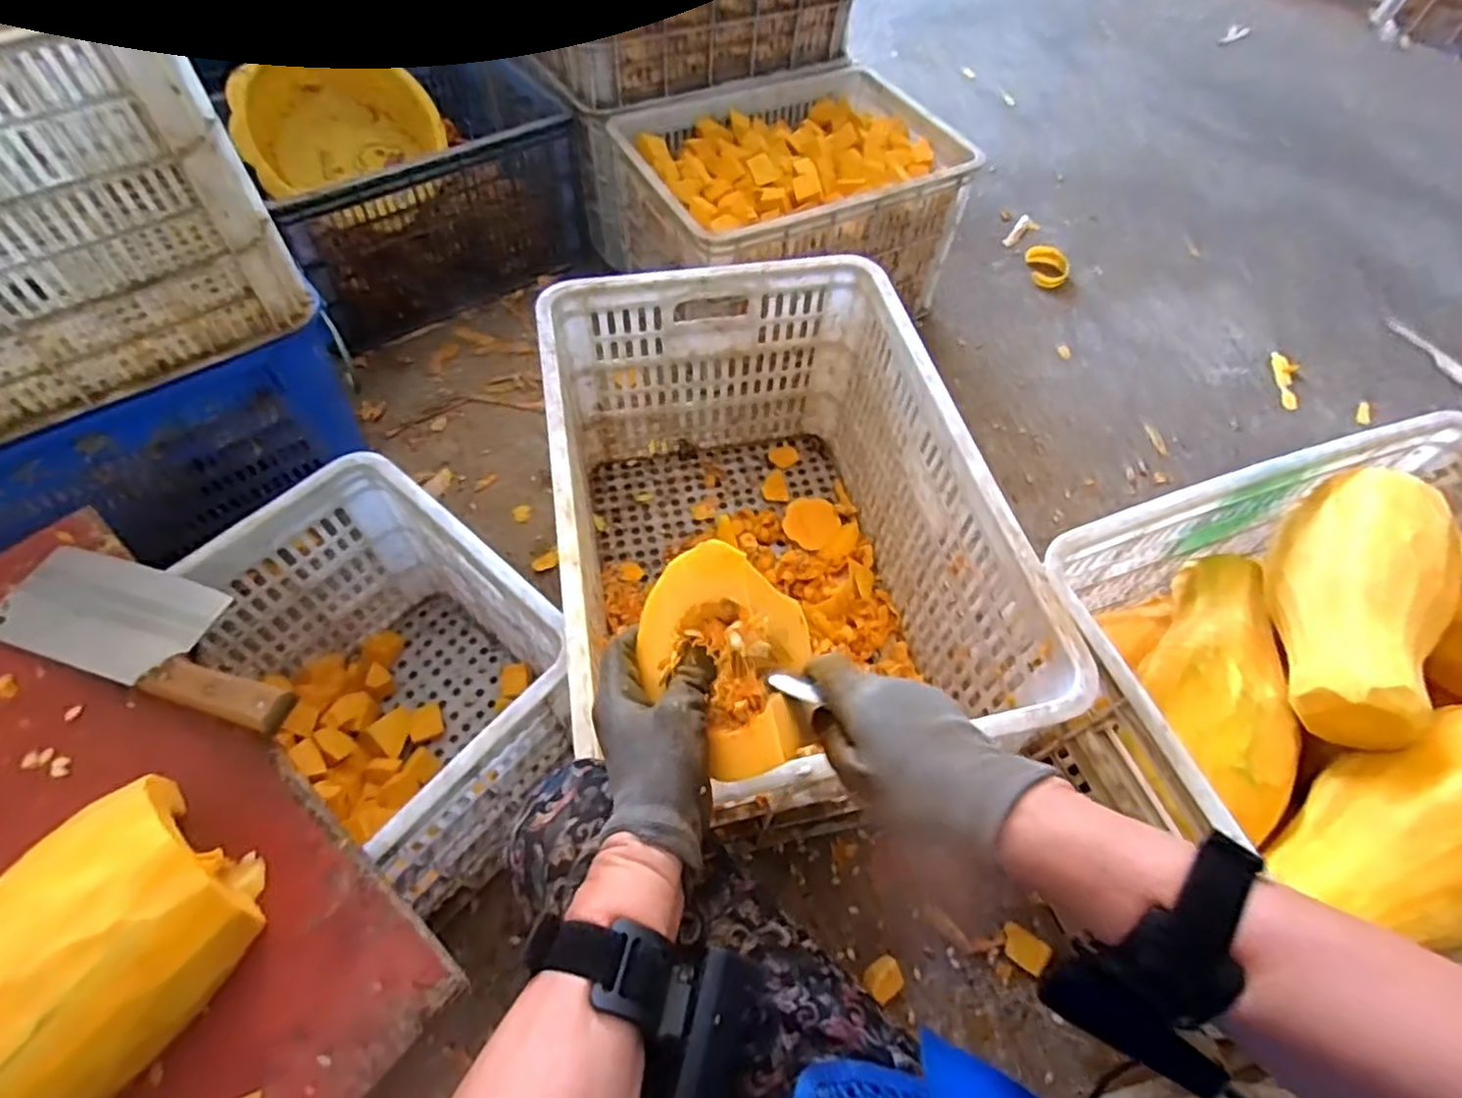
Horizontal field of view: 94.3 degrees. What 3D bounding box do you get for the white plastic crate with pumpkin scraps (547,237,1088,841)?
[{"bbox_3d":[0.030,-0.010,0.791,0.414,0.321,0.600,-8,59,-9],"label":"white plastic crate with pumpkin scraps"}]

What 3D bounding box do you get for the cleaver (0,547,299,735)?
[{"bbox_3d":[-0.468,0.063,0.552,0.294,0.030,0.095,17,58,7],"label":"cleaver"}]

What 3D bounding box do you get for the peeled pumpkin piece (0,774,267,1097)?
[{"bbox_3d":[-0.388,0.252,0.393,0.118,0.090,0.199,25,60,12],"label":"peeled pumpkin piece"}]

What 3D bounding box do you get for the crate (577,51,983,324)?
[{"bbox_3d":[0.083,-0.587,1.143,0.522,0.243,0.392,-22,62,-17],"label":"crate"}]

